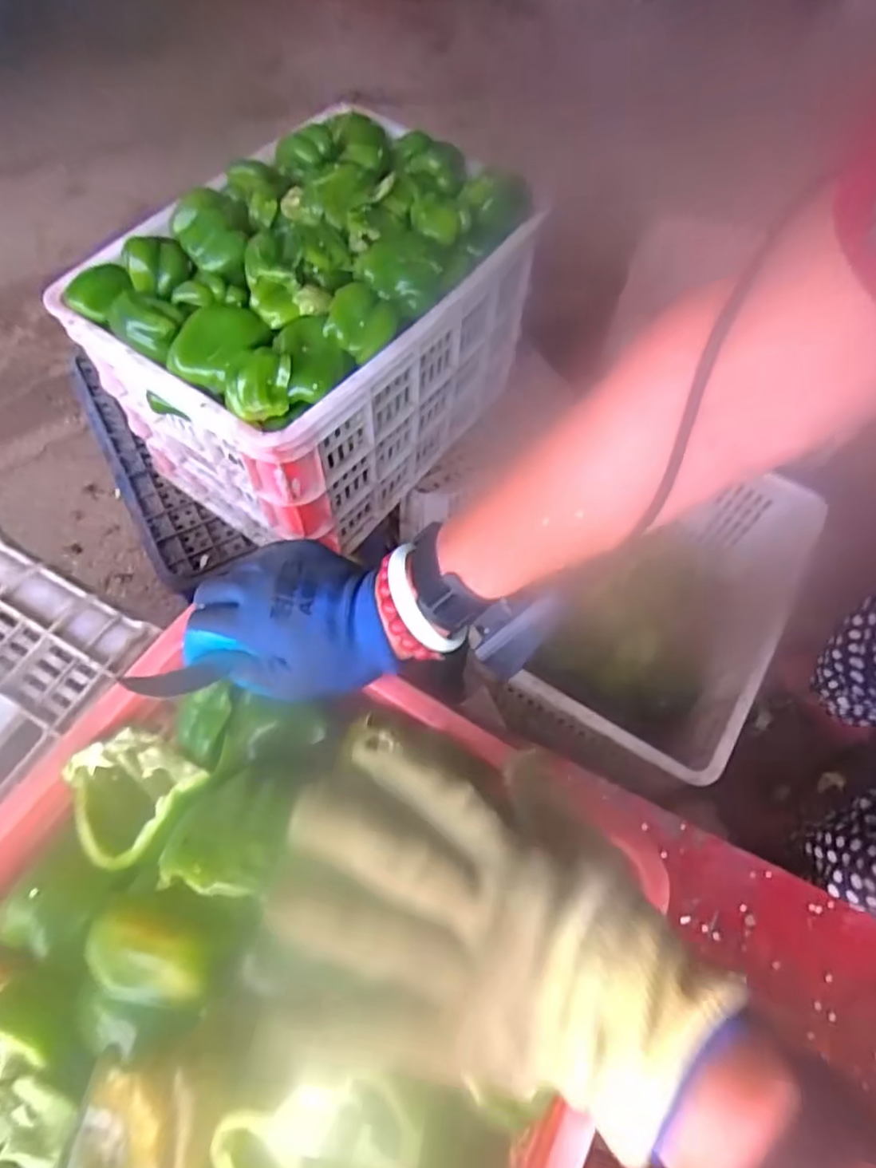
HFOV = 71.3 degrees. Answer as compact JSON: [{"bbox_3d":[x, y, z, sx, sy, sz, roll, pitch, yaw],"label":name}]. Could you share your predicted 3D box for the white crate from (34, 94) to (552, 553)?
[{"bbox_3d":[-0.148,-0.327,0.813,0.360,0.320,0.491,36,66,15],"label":"white crate"}]

